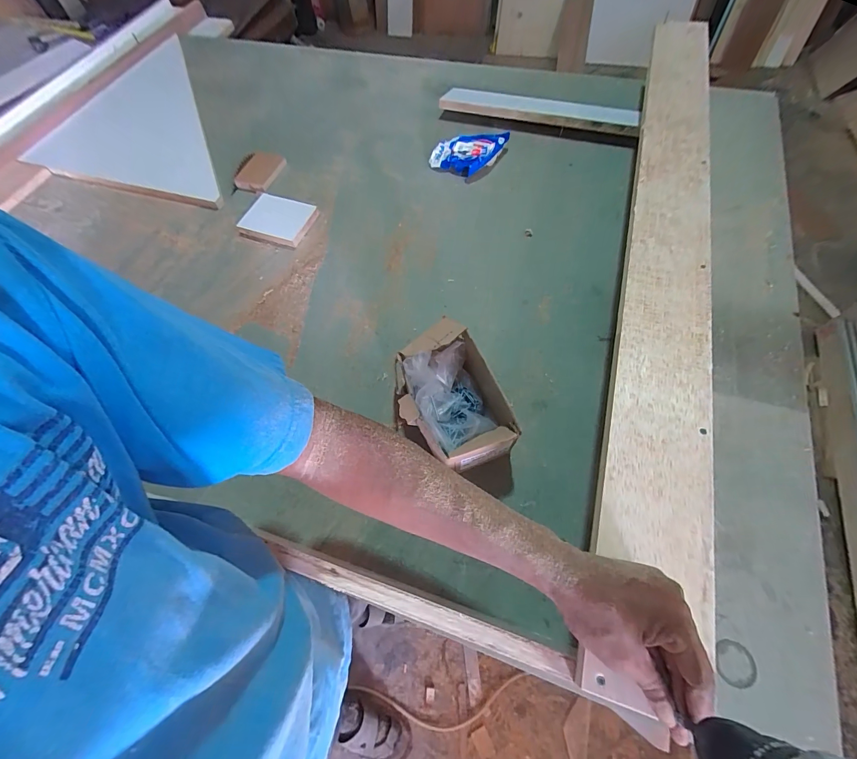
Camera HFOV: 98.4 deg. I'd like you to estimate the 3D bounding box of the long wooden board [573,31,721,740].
[{"bbox_3d":[0.360,-0.232,0.551,0.120,0.030,1.189,15,65,10],"label":"long wooden board"}]

